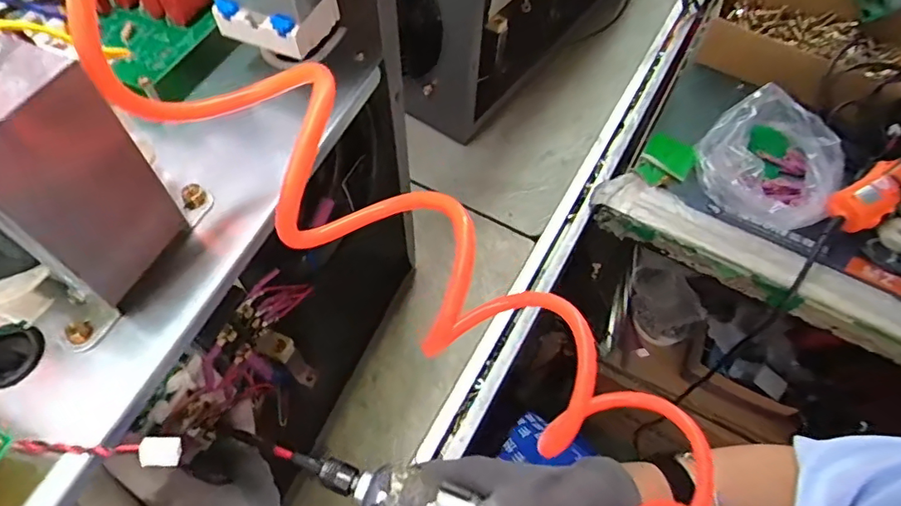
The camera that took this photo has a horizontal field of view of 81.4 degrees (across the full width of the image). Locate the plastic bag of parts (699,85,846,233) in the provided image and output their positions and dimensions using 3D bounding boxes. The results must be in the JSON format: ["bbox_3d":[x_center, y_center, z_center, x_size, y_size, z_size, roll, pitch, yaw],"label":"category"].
[{"bbox_3d":[0.375,-0.111,0.602,0.144,0.084,0.155,-27,62,-19],"label":"plastic bag of parts"}]

